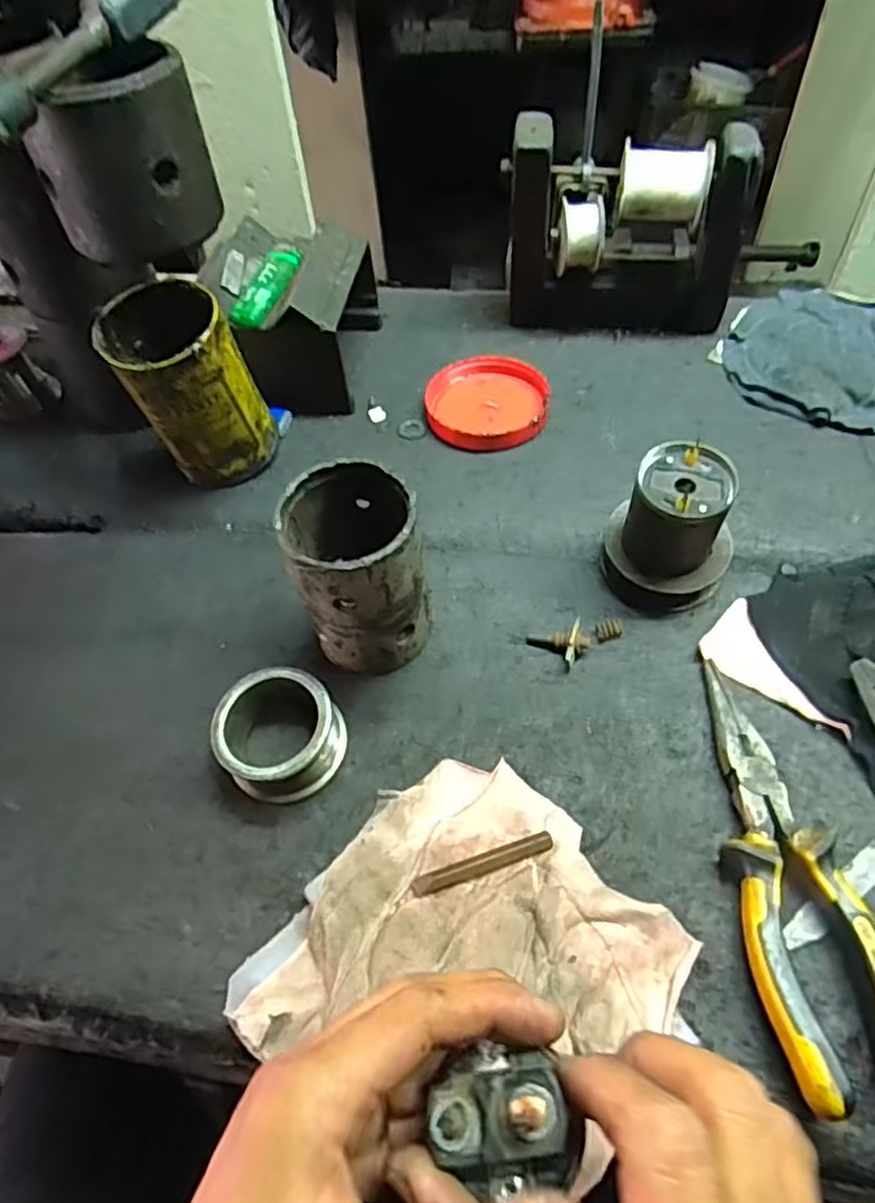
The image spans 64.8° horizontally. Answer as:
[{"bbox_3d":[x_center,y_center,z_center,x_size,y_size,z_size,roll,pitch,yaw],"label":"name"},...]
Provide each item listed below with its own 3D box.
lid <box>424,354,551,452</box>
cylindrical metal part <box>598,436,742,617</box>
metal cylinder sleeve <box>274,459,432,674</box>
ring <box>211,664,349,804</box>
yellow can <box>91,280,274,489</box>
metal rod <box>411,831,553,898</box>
[{"bbox_3d":[0.037,-0.147,0.508,0.088,0.013,0.089,-2,54,3],"label":"lid"},{"bbox_3d":[0.131,-0.041,0.390,0.070,0.077,0.056,24,60,21],"label":"cylindrical metal part"},{"bbox_3d":[-0.040,-0.013,0.369,0.069,0.108,0.070,-14,55,-4],"label":"metal cylinder sleeve"},{"bbox_3d":[-0.083,0.070,0.361,0.062,0.036,0.061,-2,54,3],"label":"ring"},{"bbox_3d":[-0.160,-0.135,0.454,0.070,0.118,0.076,-2,54,3],"label":"yellow can"},{"bbox_3d":[0.021,0.122,0.322,0.068,0.006,0.010,-18,55,-9],"label":"metal rod"}]

